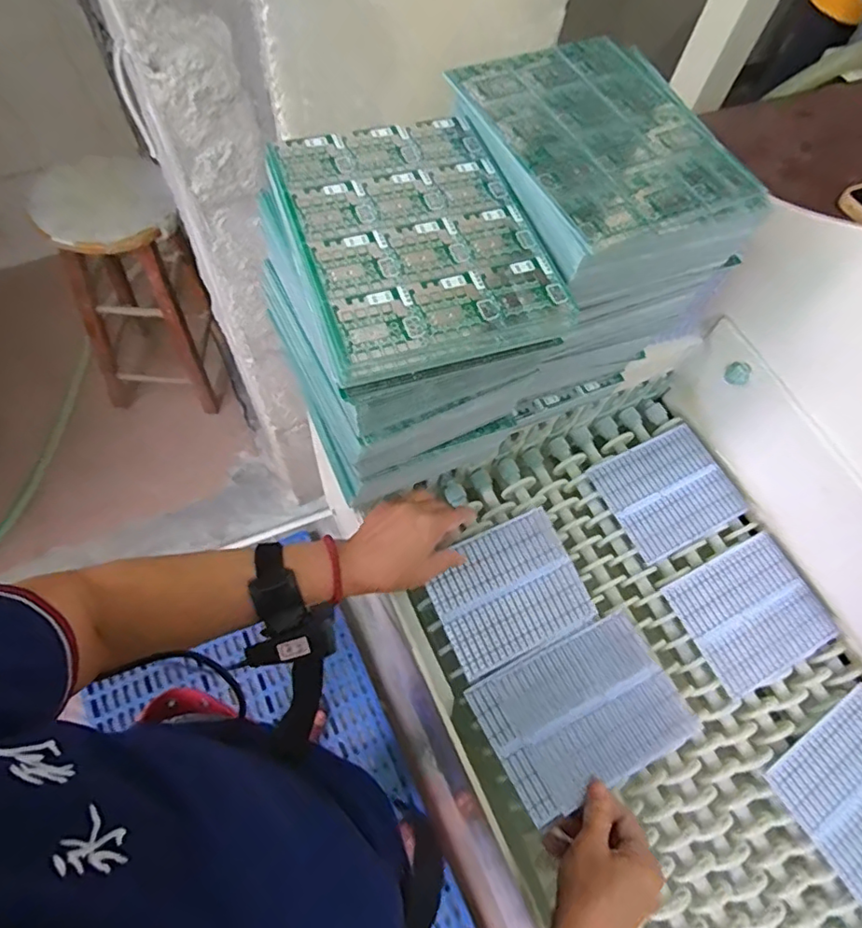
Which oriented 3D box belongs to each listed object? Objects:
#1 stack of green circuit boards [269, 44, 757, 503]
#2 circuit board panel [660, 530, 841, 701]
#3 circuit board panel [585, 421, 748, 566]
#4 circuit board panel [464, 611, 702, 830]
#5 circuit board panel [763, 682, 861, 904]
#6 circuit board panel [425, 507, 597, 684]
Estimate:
[{"bbox_3d":[0.040,-0.137,0.432,0.306,0.205,0.191,-26,71,-16],"label":"stack of green circuit boards"},{"bbox_3d":[0.332,0.151,0.568,0.147,0.010,0.121,-23,70,-15],"label":"circuit board panel"},{"bbox_3d":[0.267,0.029,0.620,0.141,0.012,0.122,-25,71,-16],"label":"circuit board panel"},{"bbox_3d":[0.137,0.221,0.495,0.171,0.007,0.119,-23,59,-13],"label":"circuit board panel"},{"bbox_3d":[0.400,0.300,0.506,0.143,0.009,0.123,-29,72,-17],"label":"circuit board panel"},{"bbox_3d":[0.077,0.125,0.546,0.146,0.004,0.120,-22,75,-14],"label":"circuit board panel"}]

